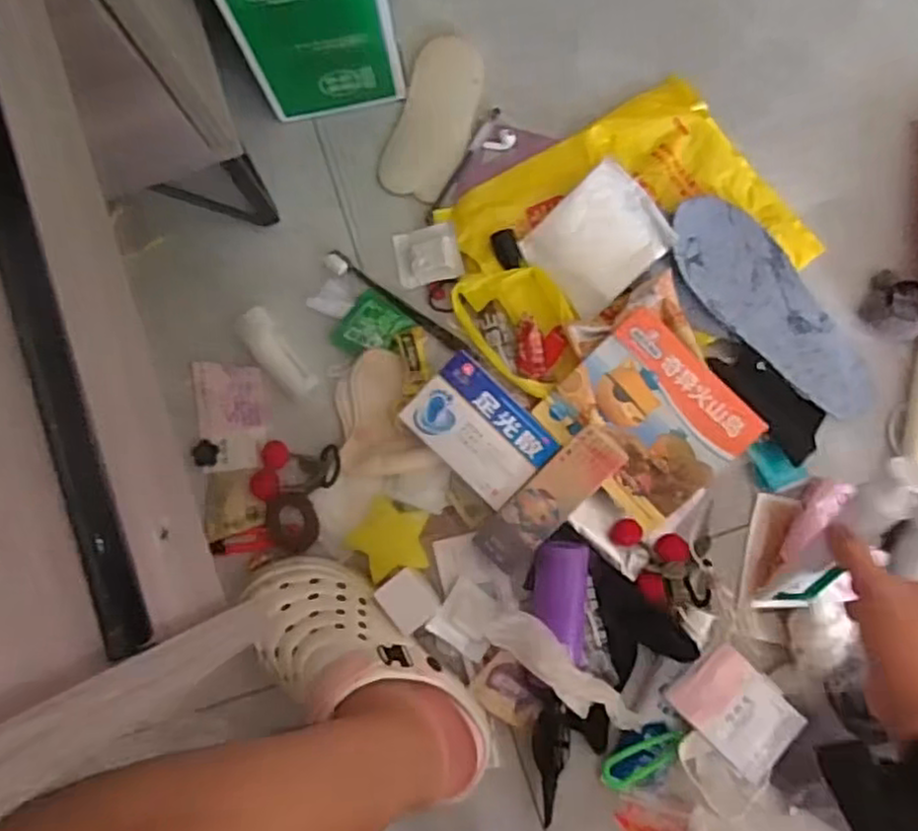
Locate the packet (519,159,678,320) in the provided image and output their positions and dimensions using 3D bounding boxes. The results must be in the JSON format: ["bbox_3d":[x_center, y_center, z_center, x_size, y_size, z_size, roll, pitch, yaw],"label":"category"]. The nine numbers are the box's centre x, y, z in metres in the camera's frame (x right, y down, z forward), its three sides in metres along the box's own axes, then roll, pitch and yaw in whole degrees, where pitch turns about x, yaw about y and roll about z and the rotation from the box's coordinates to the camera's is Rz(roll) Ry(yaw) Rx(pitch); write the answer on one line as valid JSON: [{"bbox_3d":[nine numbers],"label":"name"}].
[{"bbox_3d":[0.132,-0.166,0.660,0.122,0.026,0.100,-43,85,-6],"label":"packet"}]

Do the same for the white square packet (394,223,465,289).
[{"bbox_3d":[-0.029,-0.153,0.674,0.060,0.016,0.057,-9,83,-2],"label":"white square packet"}]

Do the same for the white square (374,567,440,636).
[{"bbox_3d":[-0.043,0.157,0.602,0.040,0.014,0.046,-39,83,-3],"label":"white square"}]

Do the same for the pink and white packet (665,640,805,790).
[{"bbox_3d":[0.236,0.247,0.598,0.076,0.015,0.101,-43,89,-9],"label":"pink and white packet"}]

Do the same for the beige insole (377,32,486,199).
[{"bbox_3d":[-0.021,-0.292,0.697,0.074,0.011,0.161,19,83,1],"label":"beige insole"}]

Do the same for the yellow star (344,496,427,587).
[{"bbox_3d":[-0.058,0.111,0.629,0.067,0.029,0.067,38,84,4],"label":"yellow star"}]

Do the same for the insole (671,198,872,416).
[{"bbox_3d":[0.290,-0.099,0.656,0.091,0.024,0.240,-42,85,-6],"label":"insole"}]

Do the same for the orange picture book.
[{"bbox_3d":[0.163,0.003,0.615,0.135,0.011,0.147,-45,83,6],"label":"orange picture book"}]

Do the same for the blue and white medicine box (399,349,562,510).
[{"bbox_3d":[0.017,0.011,0.608,0.080,0.019,0.118,-45,84,-3],"label":"blue and white medicine box"}]

